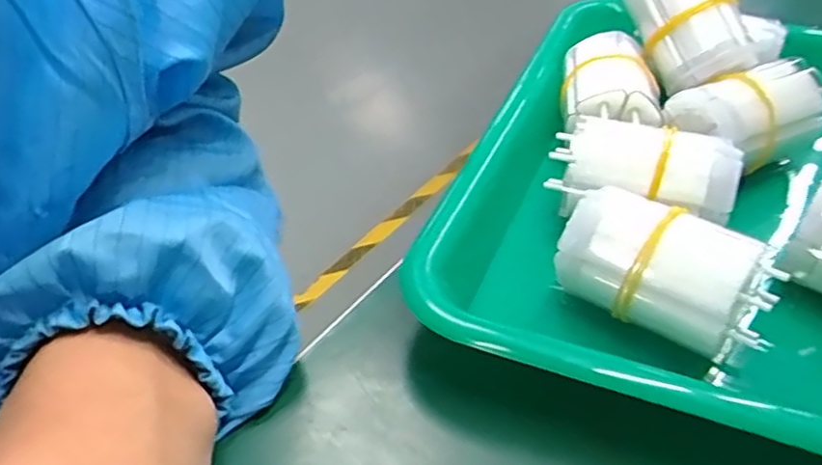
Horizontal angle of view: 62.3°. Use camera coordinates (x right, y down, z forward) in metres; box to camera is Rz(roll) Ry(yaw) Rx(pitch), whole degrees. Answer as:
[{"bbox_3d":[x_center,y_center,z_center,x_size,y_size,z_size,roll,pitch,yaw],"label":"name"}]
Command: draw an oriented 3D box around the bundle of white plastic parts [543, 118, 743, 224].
[{"bbox_3d":[0.085,-0.023,0.250,0.063,0.025,0.029,11,43,12],"label":"bundle of white plastic parts"}]

